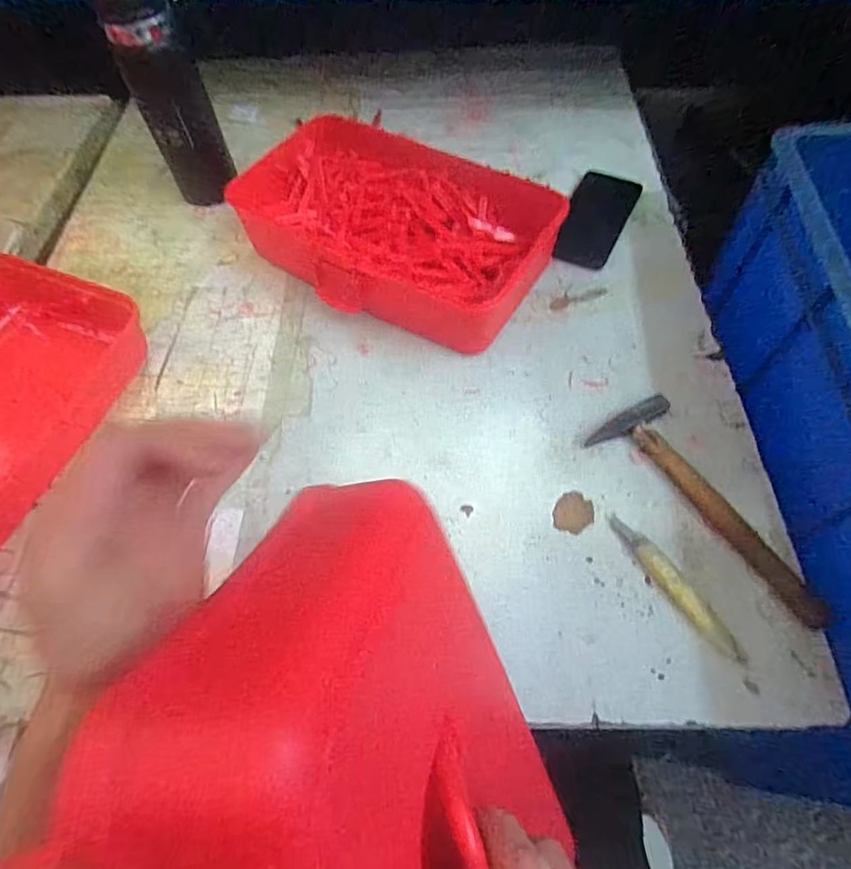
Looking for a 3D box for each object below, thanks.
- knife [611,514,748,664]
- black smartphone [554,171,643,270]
[{"bbox_3d":[0.205,0.123,0.429,0.022,0.016,0.139,-30,64,-14],"label":"knife"},{"bbox_3d":[0.212,-0.274,0.651,0.076,0.009,0.162,25,64,15],"label":"black smartphone"}]

